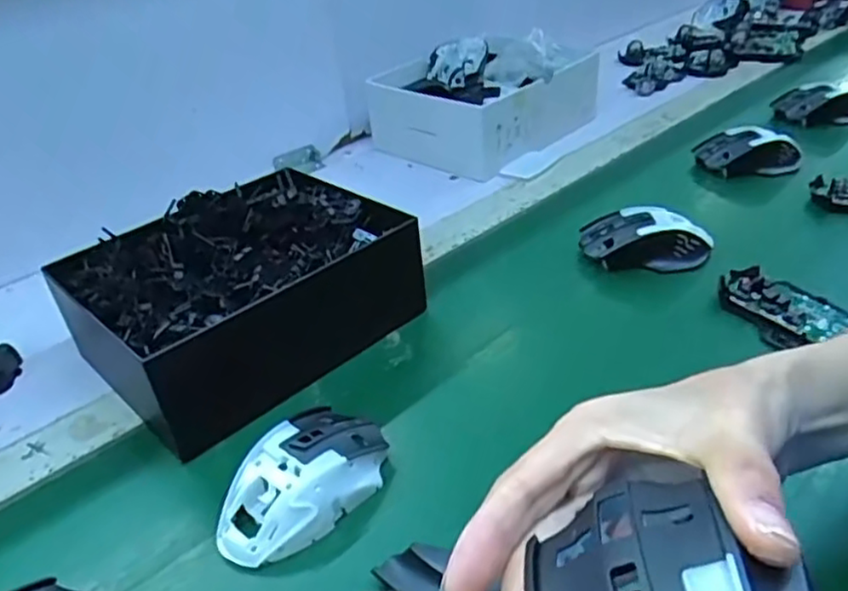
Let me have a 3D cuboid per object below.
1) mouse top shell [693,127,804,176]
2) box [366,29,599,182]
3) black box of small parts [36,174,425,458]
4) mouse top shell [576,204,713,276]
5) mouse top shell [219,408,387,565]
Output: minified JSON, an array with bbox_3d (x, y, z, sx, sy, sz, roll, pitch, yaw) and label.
[{"bbox_3d":[0.351,-0.155,0.736,0.105,0.036,0.061,3,39,5],"label":"mouse top shell"},{"bbox_3d":[0.084,-0.263,0.886,0.219,0.094,0.268,29,48,31],"label":"box"},{"bbox_3d":[-0.144,-0.009,0.546,0.225,0.102,0.175,-32,48,-32],"label":"black box of small parts"},{"bbox_3d":[0.198,-0.054,0.608,0.109,0.034,0.058,13,41,16],"label":"mouse top shell"},{"bbox_3d":[-0.073,0.110,0.415,0.068,0.035,0.117,26,46,29],"label":"mouse top shell"}]

